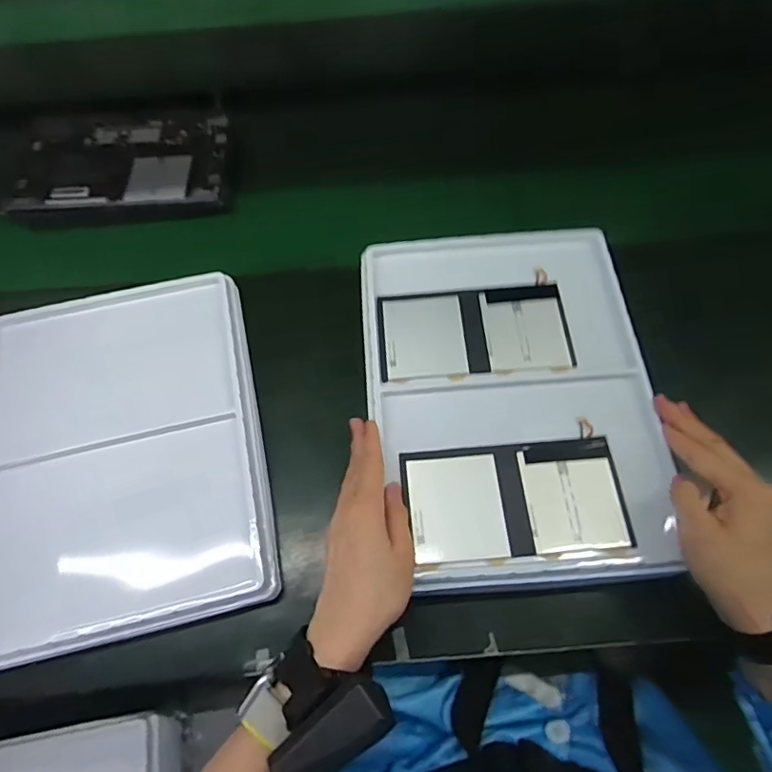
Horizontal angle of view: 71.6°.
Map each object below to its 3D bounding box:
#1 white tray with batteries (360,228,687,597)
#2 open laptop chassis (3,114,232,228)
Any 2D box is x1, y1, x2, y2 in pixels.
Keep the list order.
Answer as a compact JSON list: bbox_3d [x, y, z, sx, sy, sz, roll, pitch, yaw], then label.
[{"bbox_3d":[0.105,0.000,0.468,0.233,0.026,0.326,-4,62,-1],"label":"white tray with batteries"},{"bbox_3d":[-0.319,-0.268,0.654,0.251,0.015,0.182,-5,62,-1],"label":"open laptop chassis"}]

